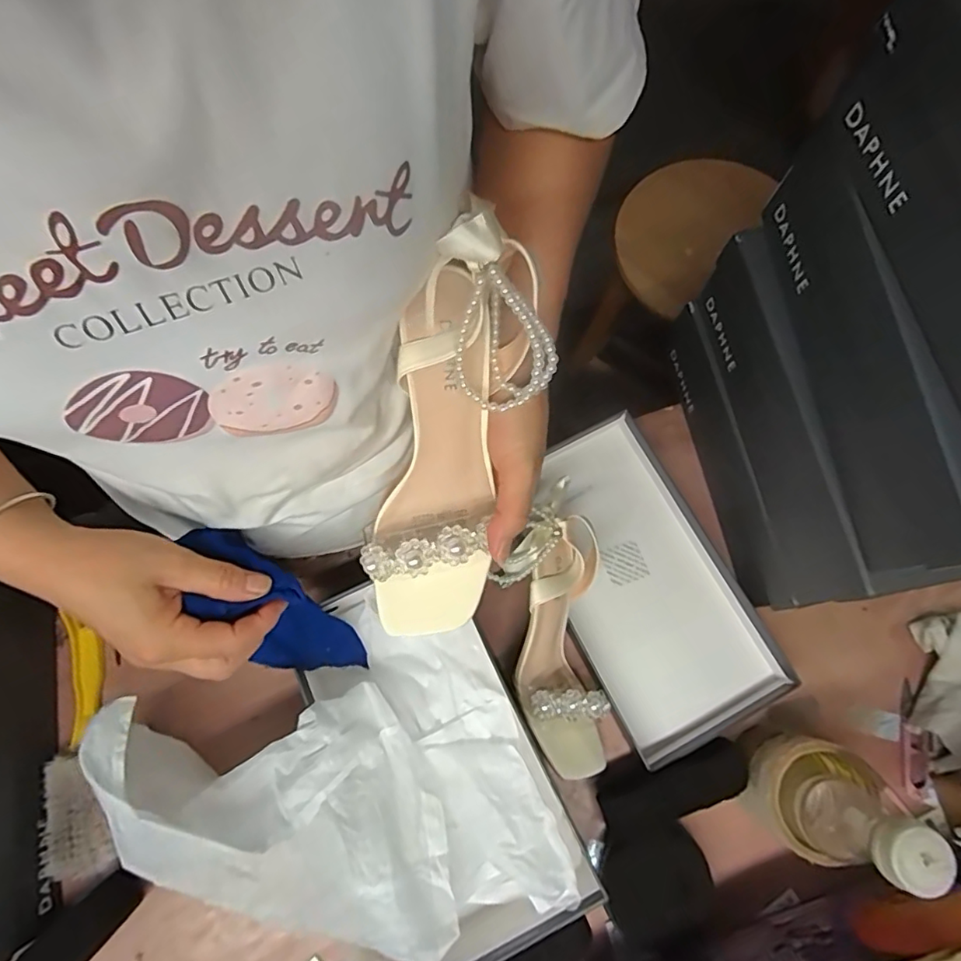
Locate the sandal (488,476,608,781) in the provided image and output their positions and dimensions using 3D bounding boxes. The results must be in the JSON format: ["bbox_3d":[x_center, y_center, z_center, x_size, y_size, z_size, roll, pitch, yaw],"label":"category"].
[{"bbox_3d":[0.065,0.134,0.503,0.089,0.064,0.251,-5,88,-1],"label":"sandal"}]

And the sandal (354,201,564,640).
[{"bbox_3d":[-0.016,-0.018,0.316,0.080,0.064,0.240,13,111,4],"label":"sandal"}]

